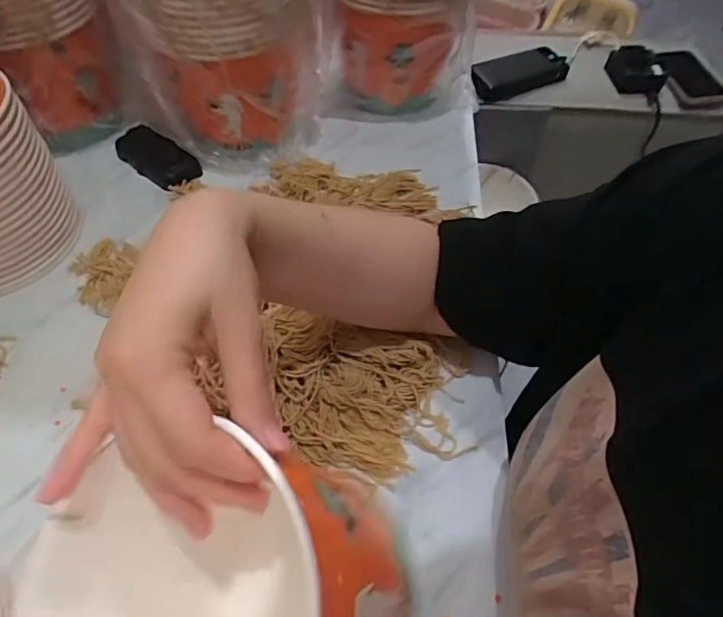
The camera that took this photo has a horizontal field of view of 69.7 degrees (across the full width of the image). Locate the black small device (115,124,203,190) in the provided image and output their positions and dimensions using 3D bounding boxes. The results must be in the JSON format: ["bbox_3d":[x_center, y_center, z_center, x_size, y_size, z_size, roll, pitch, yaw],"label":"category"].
[{"bbox_3d":[-0.233,-0.174,0.595,0.098,0.025,0.049,32,60,20],"label":"black small device"}]

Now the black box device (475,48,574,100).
[{"bbox_3d":[0.257,-0.385,0.844,0.173,0.035,0.068,-23,58,-17],"label":"black box device"}]

